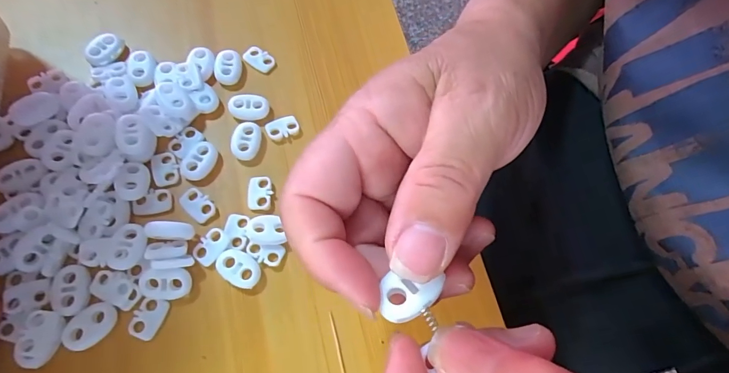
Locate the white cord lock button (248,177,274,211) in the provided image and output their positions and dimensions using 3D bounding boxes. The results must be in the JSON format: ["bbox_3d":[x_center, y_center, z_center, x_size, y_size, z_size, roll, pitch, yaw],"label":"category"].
[{"bbox_3d":[-0.055,0.004,0.209,0.013,0.004,0.018,1,68,-8],"label":"white cord lock button"}]

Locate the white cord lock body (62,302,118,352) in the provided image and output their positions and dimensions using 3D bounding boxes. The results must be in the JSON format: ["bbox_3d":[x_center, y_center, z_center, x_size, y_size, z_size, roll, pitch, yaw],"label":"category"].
[{"bbox_3d":[-0.122,0.062,0.175,0.022,0.005,0.015,-37,78,-19],"label":"white cord lock body"}]

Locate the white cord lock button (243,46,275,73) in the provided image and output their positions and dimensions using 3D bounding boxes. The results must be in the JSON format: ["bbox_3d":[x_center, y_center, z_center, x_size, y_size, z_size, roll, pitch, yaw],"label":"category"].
[{"bbox_3d":[-0.064,-0.077,0.239,0.019,0.004,0.012,33,68,6],"label":"white cord lock button"}]

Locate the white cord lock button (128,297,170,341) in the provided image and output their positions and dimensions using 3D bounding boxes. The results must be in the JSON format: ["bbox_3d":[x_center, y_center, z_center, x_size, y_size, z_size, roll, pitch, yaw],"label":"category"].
[{"bbox_3d":[-0.099,0.060,0.181,0.013,0.004,0.018,20,67,0],"label":"white cord lock button"}]

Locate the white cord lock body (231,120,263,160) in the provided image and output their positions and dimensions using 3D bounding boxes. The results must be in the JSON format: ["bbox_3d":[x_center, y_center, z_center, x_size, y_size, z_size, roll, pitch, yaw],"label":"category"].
[{"bbox_3d":[-0.065,-0.025,0.217,0.015,0.006,0.023,9,68,-4],"label":"white cord lock body"}]

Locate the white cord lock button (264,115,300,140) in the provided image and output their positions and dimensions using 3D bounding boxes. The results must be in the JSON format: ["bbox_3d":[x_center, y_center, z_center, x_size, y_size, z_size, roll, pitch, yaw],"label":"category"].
[{"bbox_3d":[-0.047,-0.033,0.225,0.018,0.004,0.013,-21,73,-15],"label":"white cord lock button"}]

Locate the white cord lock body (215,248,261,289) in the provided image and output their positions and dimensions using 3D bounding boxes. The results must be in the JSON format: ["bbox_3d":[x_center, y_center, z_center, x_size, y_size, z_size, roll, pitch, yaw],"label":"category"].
[{"bbox_3d":[-0.061,0.040,0.192,0.022,0.005,0.015,29,68,4],"label":"white cord lock body"}]

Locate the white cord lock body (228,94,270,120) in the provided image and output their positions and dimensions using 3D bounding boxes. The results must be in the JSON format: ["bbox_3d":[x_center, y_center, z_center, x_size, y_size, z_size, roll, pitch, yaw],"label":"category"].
[{"bbox_3d":[-0.065,-0.045,0.223,0.022,0.006,0.015,-7,70,-11],"label":"white cord lock body"}]

